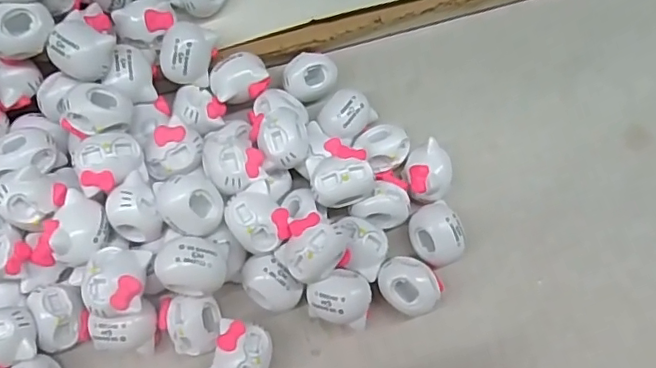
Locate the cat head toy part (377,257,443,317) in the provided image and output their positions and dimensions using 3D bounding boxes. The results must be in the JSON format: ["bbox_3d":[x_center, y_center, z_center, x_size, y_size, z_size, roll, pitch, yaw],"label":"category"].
[{"bbox_3d":[0.032,0.043,0.231,0.025,0.019,0.020,29,71,9],"label":"cat head toy part"}]

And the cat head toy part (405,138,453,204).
[{"bbox_3d":[0.044,-0.004,0.246,0.020,0.021,0.023,25,71,8],"label":"cat head toy part"}]

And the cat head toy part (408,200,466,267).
[{"bbox_3d":[0.045,0.021,0.237,0.020,0.021,0.026,-17,70,-7],"label":"cat head toy part"}]

